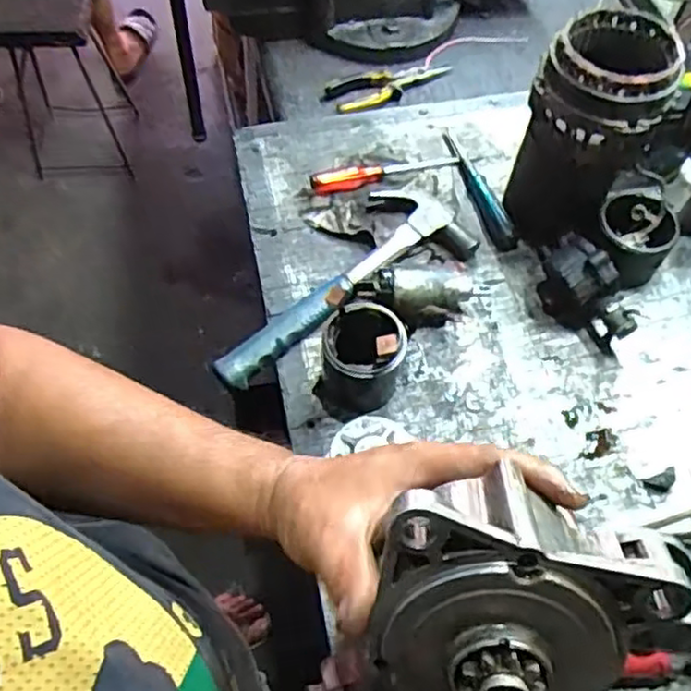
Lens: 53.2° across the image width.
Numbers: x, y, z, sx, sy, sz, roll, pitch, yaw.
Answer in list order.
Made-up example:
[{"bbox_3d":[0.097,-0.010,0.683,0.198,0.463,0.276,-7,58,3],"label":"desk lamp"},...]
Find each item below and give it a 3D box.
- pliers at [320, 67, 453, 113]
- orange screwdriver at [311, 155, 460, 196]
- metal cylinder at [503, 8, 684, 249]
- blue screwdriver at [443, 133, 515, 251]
[{"bbox_3d":[0.064,-0.365,0.976,0.195,0.024,0.058,-25,63,-15],"label":"pliers"},{"bbox_3d":[0.053,-0.211,0.842,0.190,0.019,0.034,-16,61,-10],"label":"orange screwdriver"},{"bbox_3d":[0.256,-0.221,0.745,0.126,0.233,0.124,24,63,10],"label":"metal cylinder"},{"bbox_3d":[0.165,-0.198,0.849,0.026,0.020,0.191,-13,61,-9],"label":"blue screwdriver"}]

